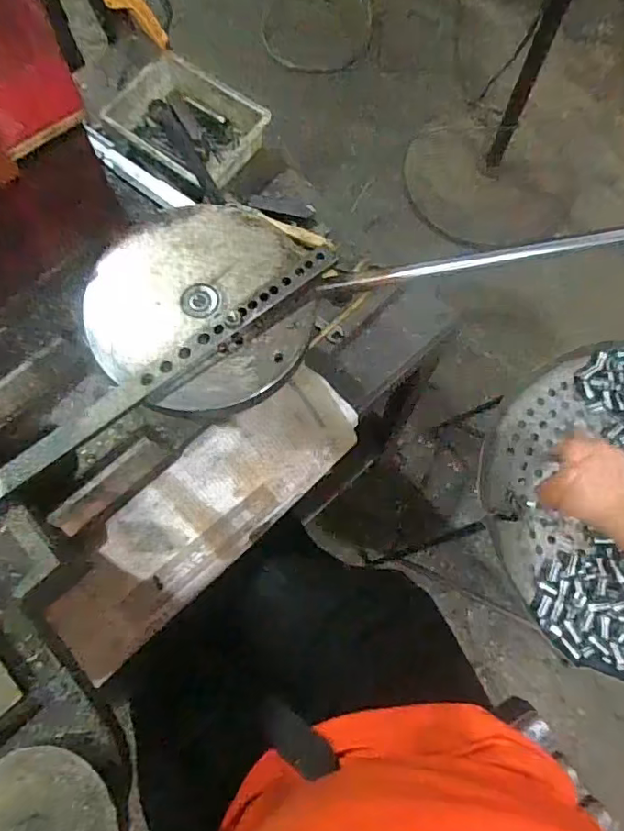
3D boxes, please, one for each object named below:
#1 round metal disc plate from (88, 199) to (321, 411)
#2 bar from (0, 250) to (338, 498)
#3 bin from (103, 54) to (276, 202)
[{"bbox_3d":[-0.093,-0.095,0.456,0.182,0.014,0.185,0,72,1],"label":"round metal disc plate"},{"bbox_3d":[-0.114,-0.037,0.425,0.328,0.015,0.024,-36,75,-9],"label":"bar"},{"bbox_3d":[-0.154,-0.341,0.654,0.181,0.053,0.139,37,77,12],"label":"bin"}]

